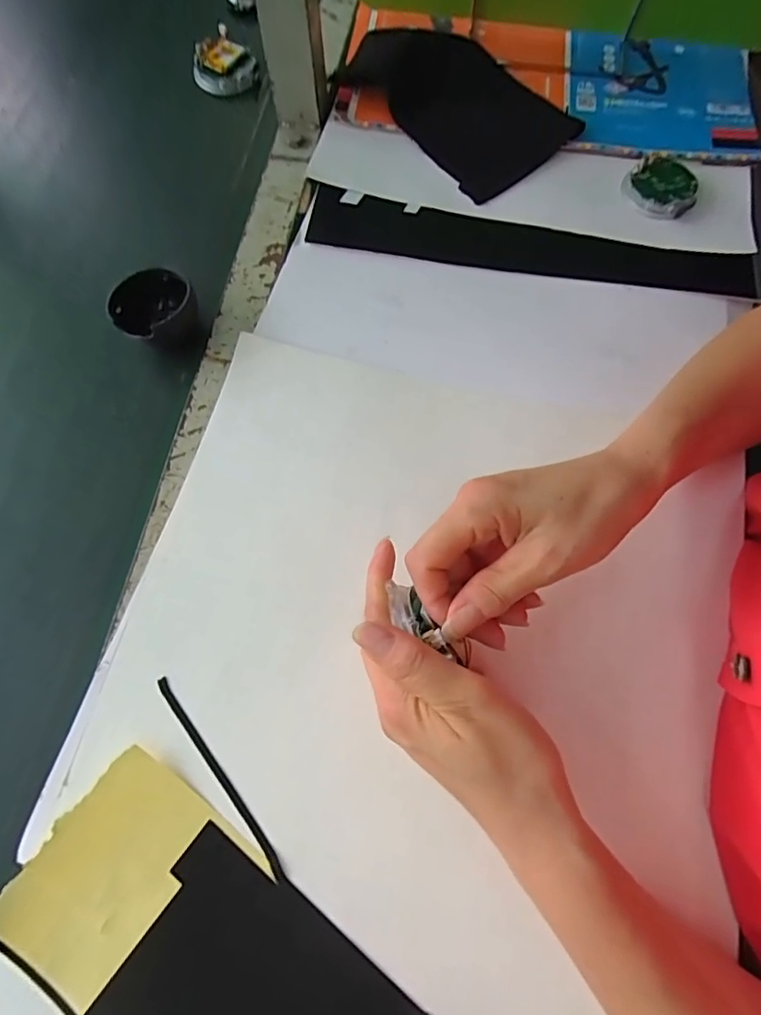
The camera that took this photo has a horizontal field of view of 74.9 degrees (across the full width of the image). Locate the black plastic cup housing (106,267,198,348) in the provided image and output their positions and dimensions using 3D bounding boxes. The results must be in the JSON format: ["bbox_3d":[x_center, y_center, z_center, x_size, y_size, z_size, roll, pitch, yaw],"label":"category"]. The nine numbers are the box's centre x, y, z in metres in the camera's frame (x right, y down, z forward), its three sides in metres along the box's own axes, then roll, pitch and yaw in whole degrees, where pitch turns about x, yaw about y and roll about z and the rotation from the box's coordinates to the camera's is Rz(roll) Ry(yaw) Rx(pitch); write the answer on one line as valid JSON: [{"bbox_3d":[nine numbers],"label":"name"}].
[{"bbox_3d":[-0.169,-0.149,0.374,0.049,0.027,0.060,43,77,14],"label":"black plastic cup housing"}]

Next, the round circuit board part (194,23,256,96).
[{"bbox_3d":[-0.153,-0.437,0.487,0.061,0.023,0.055,-5,72,-1],"label":"round circuit board part"}]

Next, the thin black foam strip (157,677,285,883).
[{"bbox_3d":[-0.092,0.151,0.282,0.006,0.006,0.126,-37,75,-11],"label":"thin black foam strip"}]

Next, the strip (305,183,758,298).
[{"bbox_3d":[0.113,-0.207,0.394,0.343,0.007,0.060,11,72,5],"label":"strip"}]

